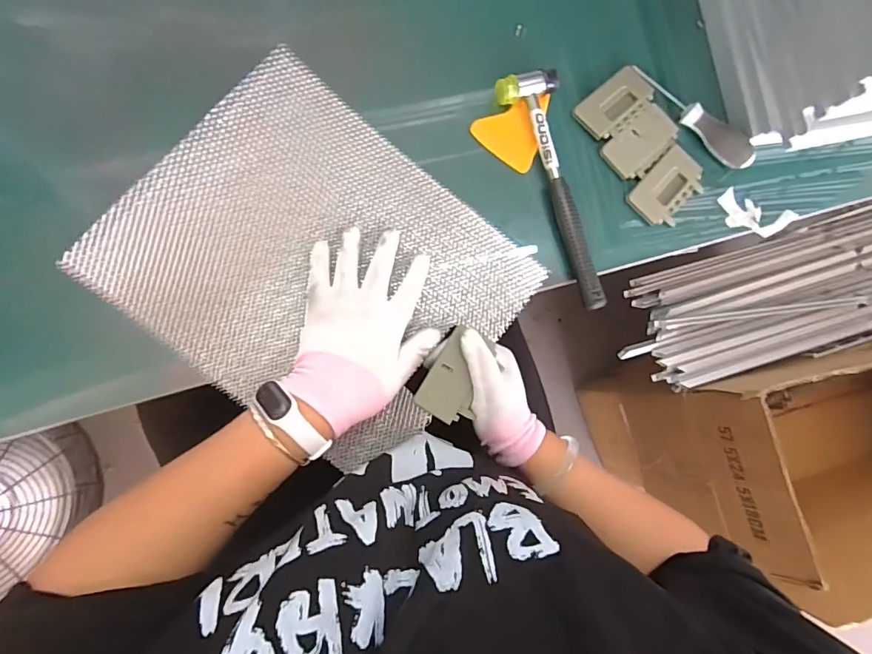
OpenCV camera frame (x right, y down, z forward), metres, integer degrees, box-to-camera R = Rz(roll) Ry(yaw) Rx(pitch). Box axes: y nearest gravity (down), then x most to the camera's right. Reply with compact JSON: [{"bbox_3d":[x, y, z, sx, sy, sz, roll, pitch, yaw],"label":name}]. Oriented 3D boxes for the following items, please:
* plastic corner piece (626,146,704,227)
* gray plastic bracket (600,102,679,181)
[{"bbox_3d":[0.243,-0.144,0.478,0.055,0.007,0.087,44,80,-1],"label":"plastic corner piece"},{"bbox_3d":[0.216,-0.195,0.480,0.086,0.009,0.047,-44,90,-10],"label":"gray plastic bracket"}]

